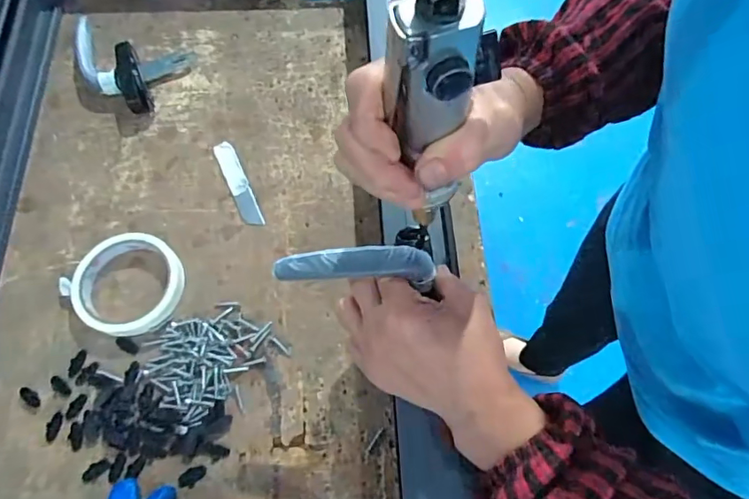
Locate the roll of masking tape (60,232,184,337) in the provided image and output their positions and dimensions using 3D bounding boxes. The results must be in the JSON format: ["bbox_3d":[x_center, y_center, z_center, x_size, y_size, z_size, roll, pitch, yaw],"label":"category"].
[{"bbox_3d":[-0.225,0.032,0.467,0.094,0.022,0.096,1,67,-2],"label":"roll of masking tape"}]

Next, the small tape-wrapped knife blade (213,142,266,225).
[{"bbox_3d":[-0.140,-0.068,0.521,0.021,0.004,0.102,-23,70,-12],"label":"small tape-wrapped knife blade"}]

